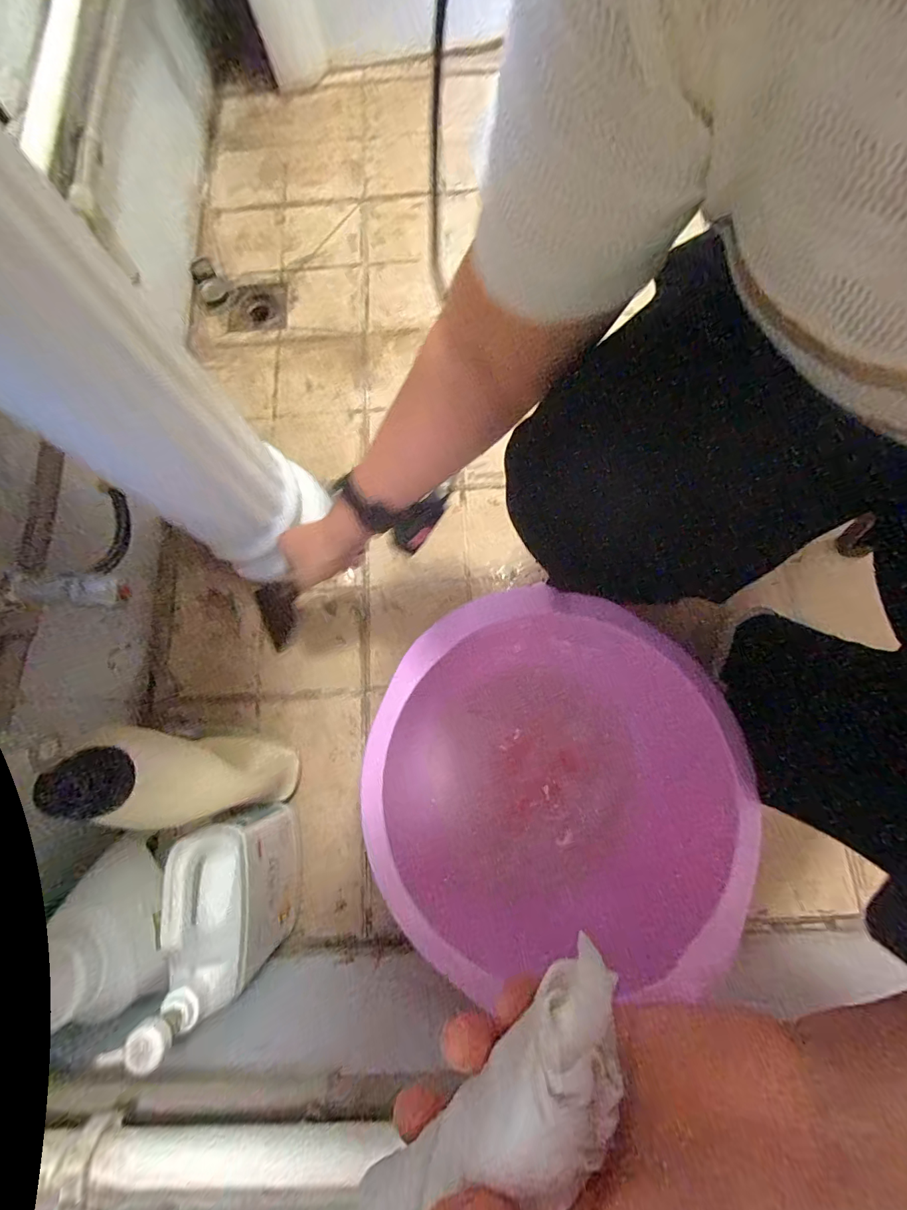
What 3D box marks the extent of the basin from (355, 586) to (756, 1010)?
[{"bbox_3d":[0.101,0.190,0.510,0.363,0.179,0.349,0,76,2],"label":"basin"}]

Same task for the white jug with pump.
[{"bbox_3d":[-0.210,0.278,0.434,0.064,0.213,0.135,1,76,2],"label":"white jug with pump"}]

